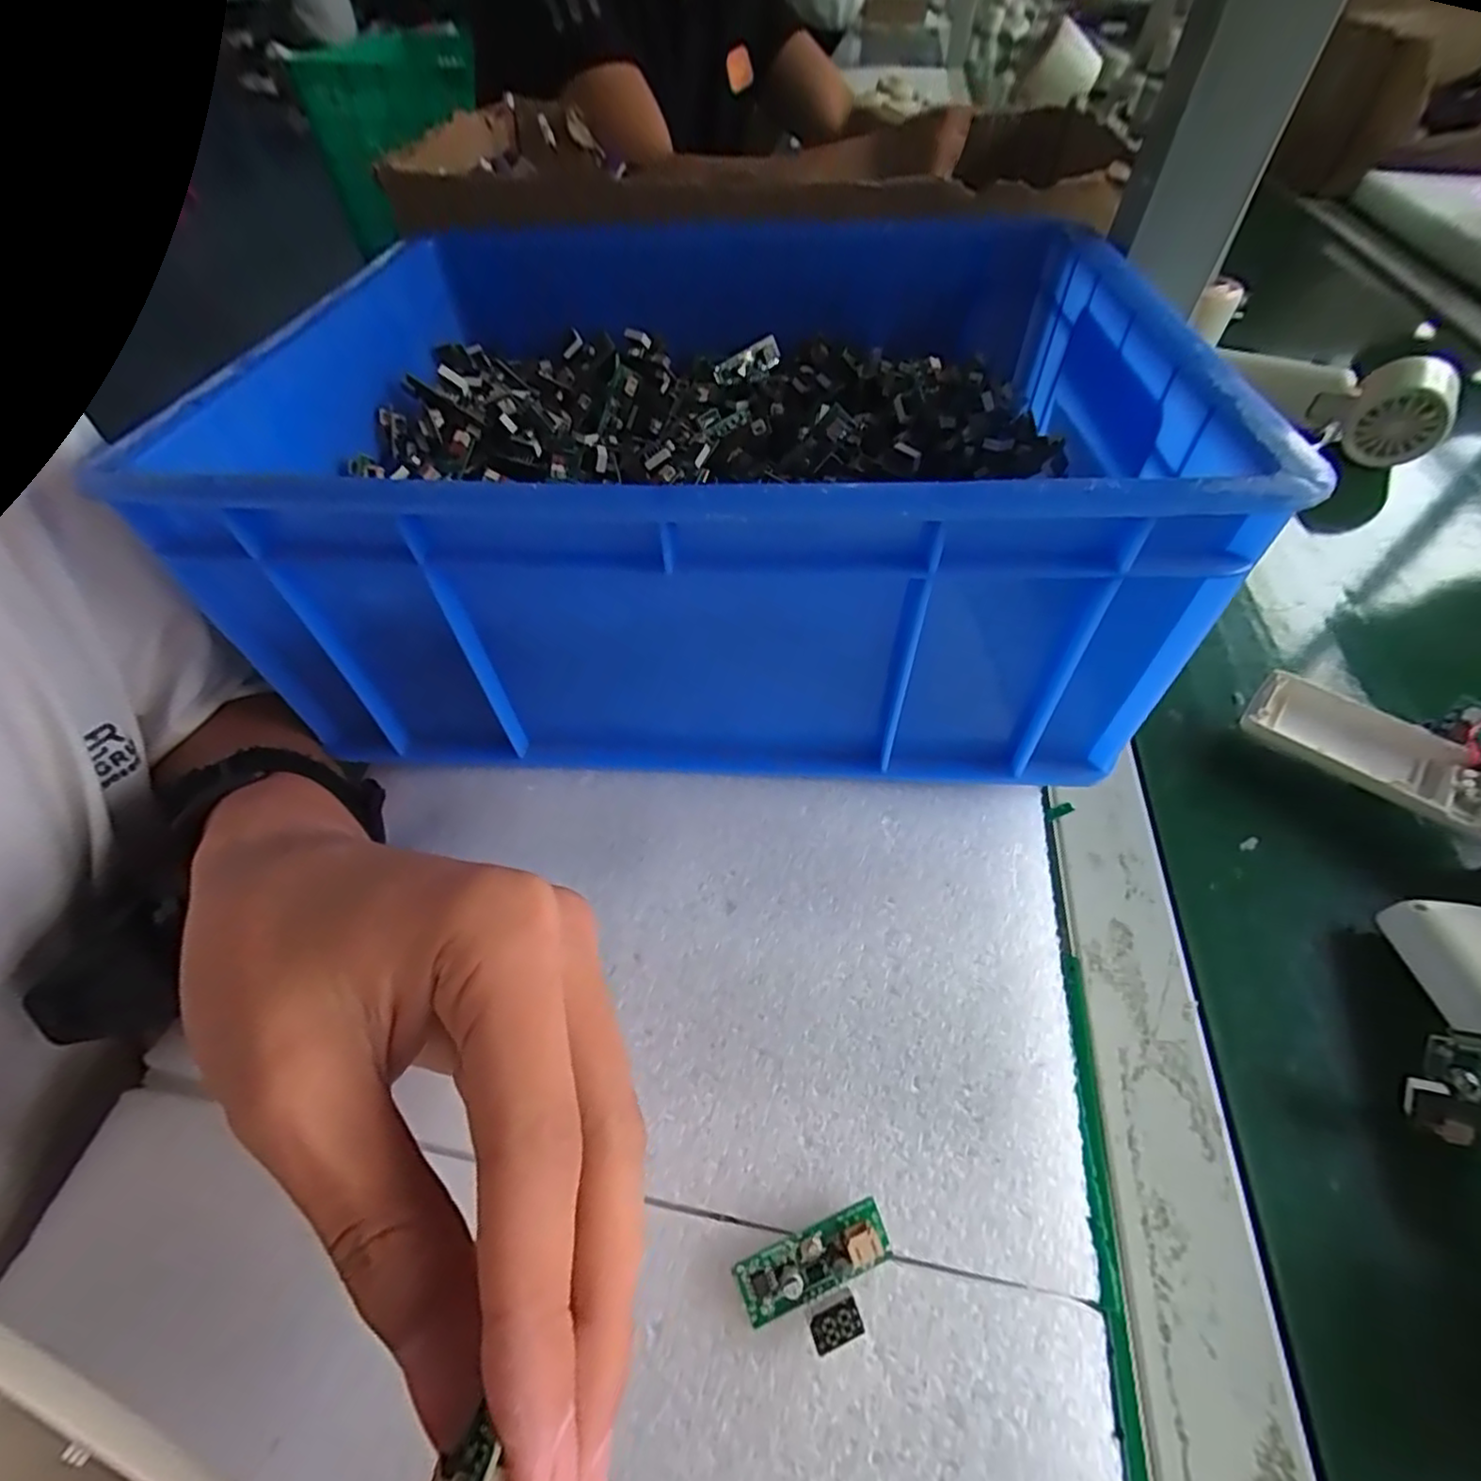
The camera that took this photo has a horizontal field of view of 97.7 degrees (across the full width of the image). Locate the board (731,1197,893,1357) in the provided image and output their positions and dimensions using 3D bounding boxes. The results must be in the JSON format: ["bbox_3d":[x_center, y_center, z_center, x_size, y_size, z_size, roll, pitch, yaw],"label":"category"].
[{"bbox_3d":[0.020,0.132,0.157,0.038,0.011,0.022,-18,54,-13],"label":"board"}]

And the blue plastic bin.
[{"bbox_3d":[-0.009,-0.130,0.292,0.326,0.126,0.271,3,52,3],"label":"blue plastic bin"}]

